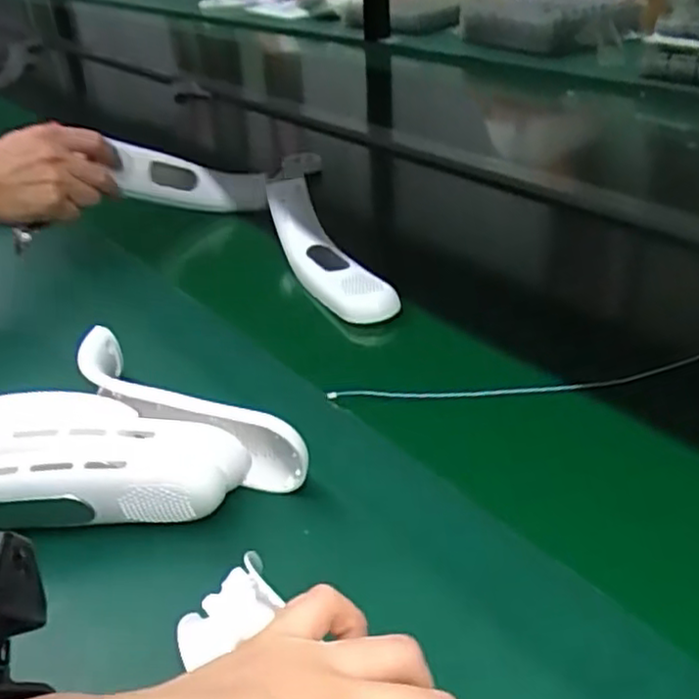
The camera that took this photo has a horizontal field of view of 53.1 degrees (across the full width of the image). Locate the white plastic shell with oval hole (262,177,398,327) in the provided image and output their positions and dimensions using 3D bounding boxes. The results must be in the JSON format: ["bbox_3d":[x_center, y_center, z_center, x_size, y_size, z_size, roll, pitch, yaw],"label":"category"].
[{"bbox_3d":[-0.022,-0.083,0.633,0.051,0.044,0.216,-19,48,-19],"label":"white plastic shell with oval hole"}]

